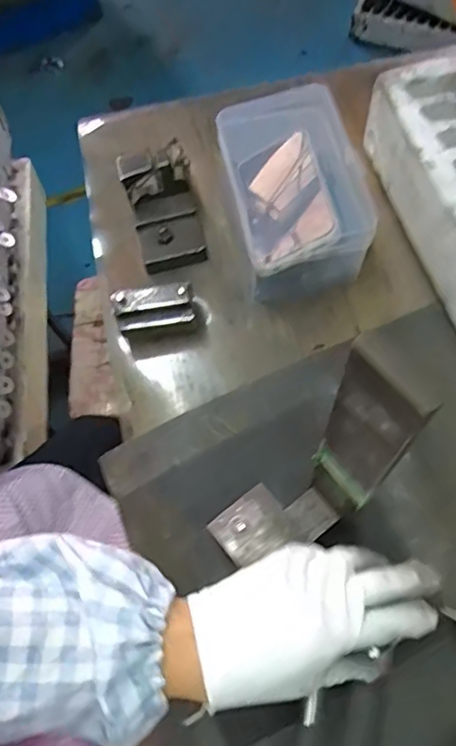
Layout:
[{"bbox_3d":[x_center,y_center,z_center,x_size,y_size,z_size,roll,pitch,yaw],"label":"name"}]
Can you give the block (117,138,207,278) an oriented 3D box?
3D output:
[{"bbox_3d":[-0.063,-0.163,0.571,0.064,0.065,0.102,-16,65,-4],"label":"block"}]

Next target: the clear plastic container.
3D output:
[{"bbox_3d":[0.060,-0.176,0.567,0.107,0.085,0.191,-12,65,-2],"label":"clear plastic container"}]

